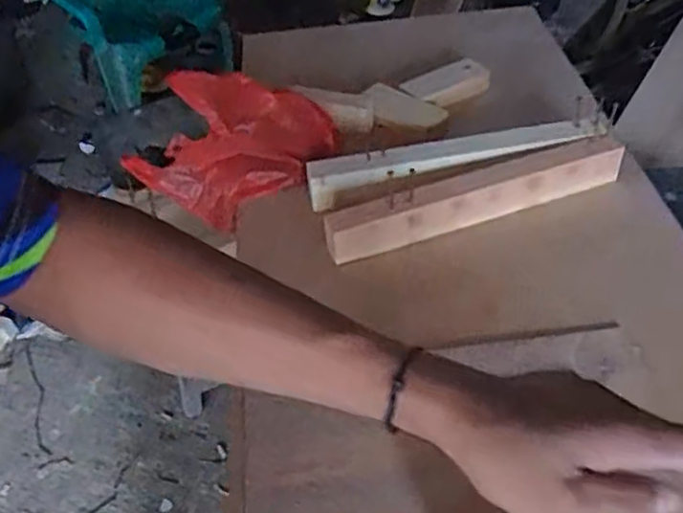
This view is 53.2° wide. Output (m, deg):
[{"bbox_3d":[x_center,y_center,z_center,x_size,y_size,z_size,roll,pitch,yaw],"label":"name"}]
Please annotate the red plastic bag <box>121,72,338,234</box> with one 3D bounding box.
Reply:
[{"bbox_3d":[-0.144,-0.155,0.997,0.271,0.243,0.104,-11,45,-9],"label":"red plastic bag"}]

